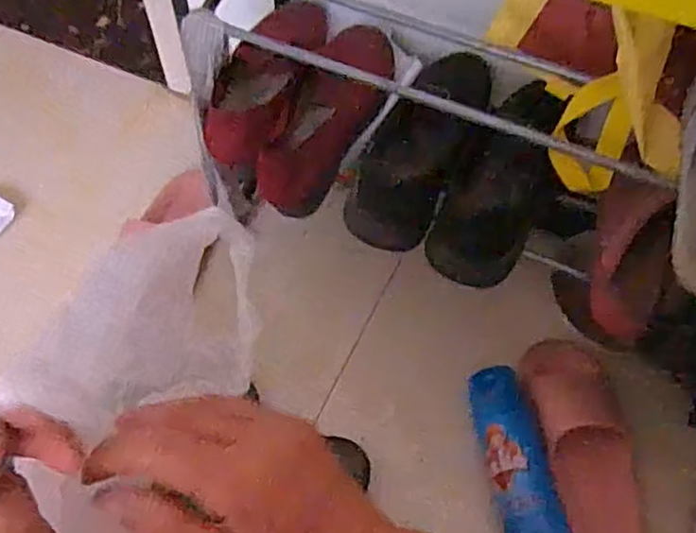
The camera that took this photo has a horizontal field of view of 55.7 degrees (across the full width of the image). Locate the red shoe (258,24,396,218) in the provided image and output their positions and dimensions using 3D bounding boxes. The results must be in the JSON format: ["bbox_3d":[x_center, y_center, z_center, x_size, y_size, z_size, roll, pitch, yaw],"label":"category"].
[{"bbox_3d":[-0.019,-0.171,0.734,0.092,0.068,0.242,16,60,9],"label":"red shoe"}]

